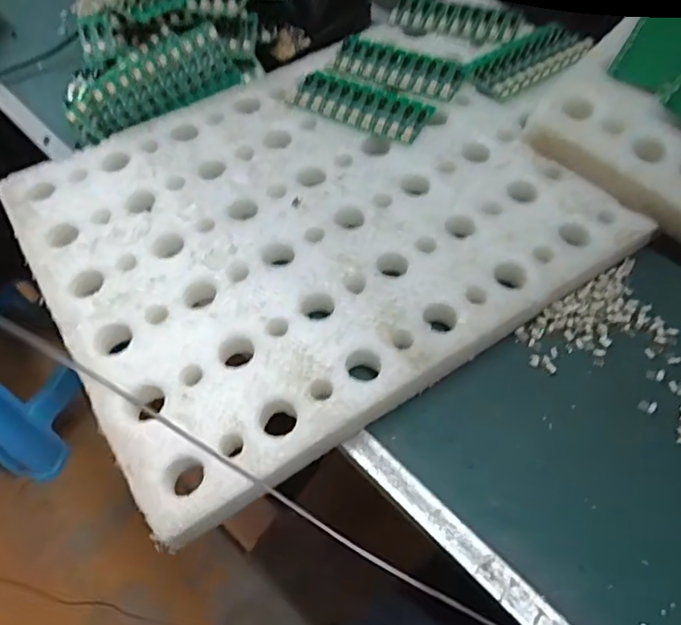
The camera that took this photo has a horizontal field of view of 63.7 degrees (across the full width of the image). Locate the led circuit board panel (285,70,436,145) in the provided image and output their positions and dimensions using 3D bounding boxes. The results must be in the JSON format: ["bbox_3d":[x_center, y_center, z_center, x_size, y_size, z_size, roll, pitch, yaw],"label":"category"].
[{"bbox_3d":[0.019,-0.205,0.537,0.138,0.008,0.060,25,62,17],"label":"led circuit board panel"}]

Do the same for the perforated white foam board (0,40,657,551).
[{"bbox_3d":[-0.029,-0.086,0.473,0.431,0.024,0.367,-31,63,-16],"label":"perforated white foam board"}]

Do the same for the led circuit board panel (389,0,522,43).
[{"bbox_3d":[0.127,-0.322,0.601,0.133,0.008,0.053,19,60,14],"label":"led circuit board panel"}]

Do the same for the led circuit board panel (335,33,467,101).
[{"bbox_3d":[0.059,-0.256,0.566,0.134,0.007,0.062,21,61,16],"label":"led circuit board panel"}]

